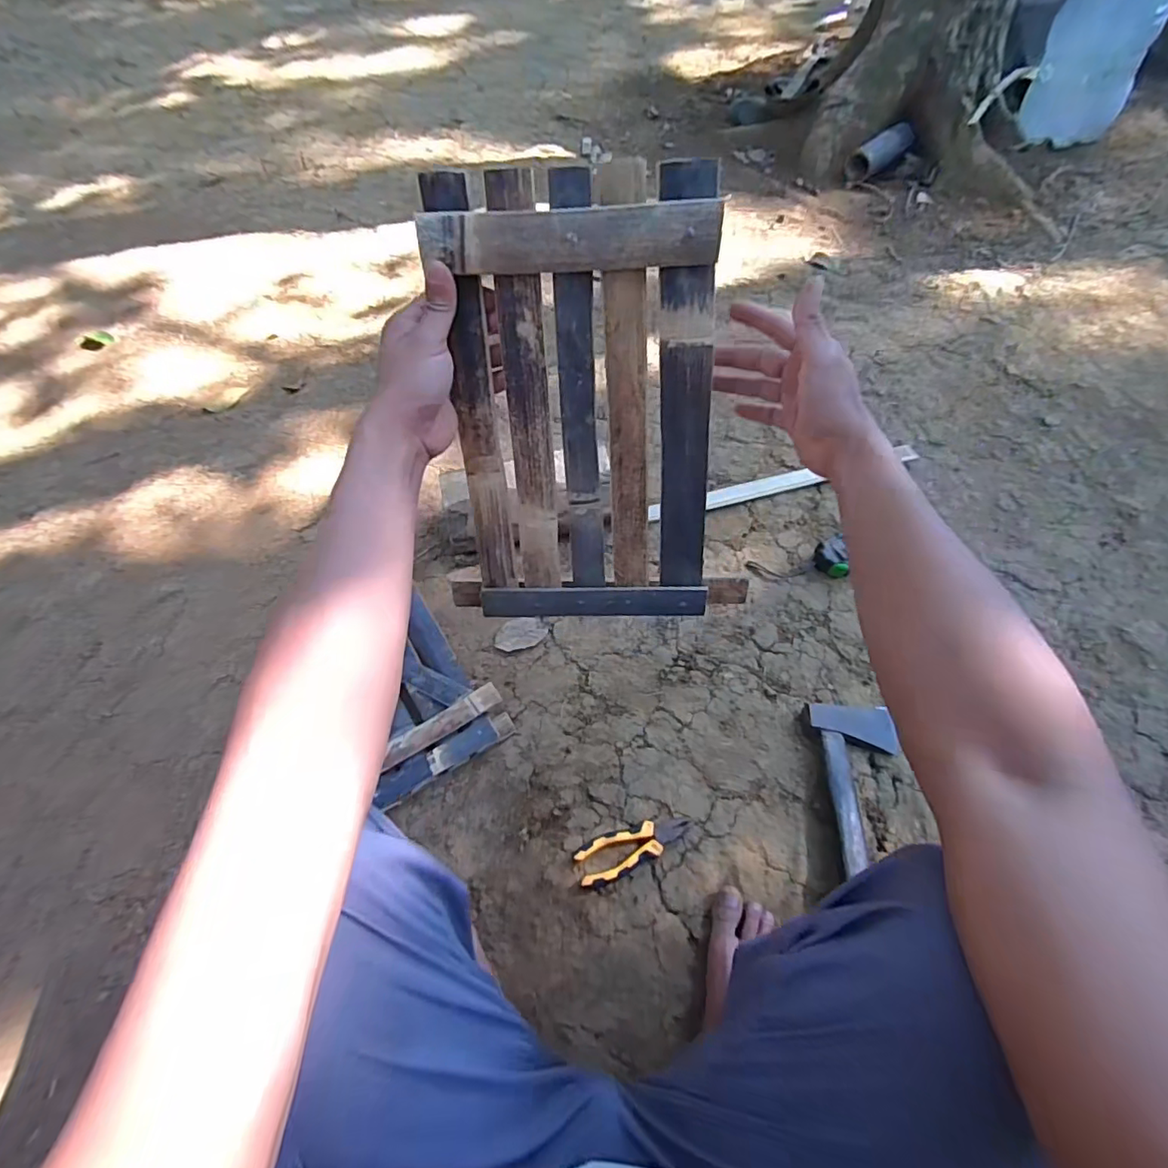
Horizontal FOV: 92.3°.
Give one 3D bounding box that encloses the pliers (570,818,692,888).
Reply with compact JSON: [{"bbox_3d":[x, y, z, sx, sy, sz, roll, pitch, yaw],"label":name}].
[{"bbox_3d":[0.061,0.323,0.692,0.142,0.023,0.050,-21,59,-11],"label":"pliers"}]

